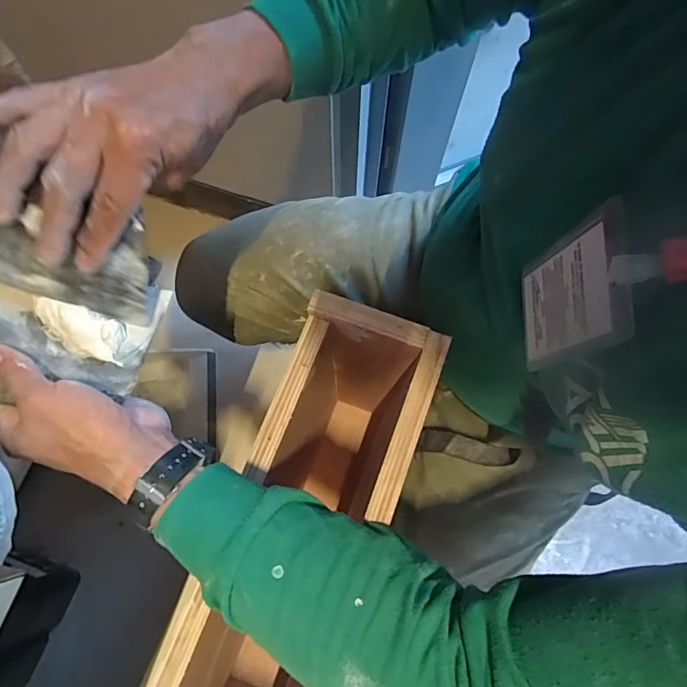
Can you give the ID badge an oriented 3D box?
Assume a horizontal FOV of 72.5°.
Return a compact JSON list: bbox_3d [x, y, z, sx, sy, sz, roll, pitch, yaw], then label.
[{"bbox_3d":[0.122,-0.027,0.250,0.004,0.105,0.068,3,78,-5],"label":"ID badge"}]

